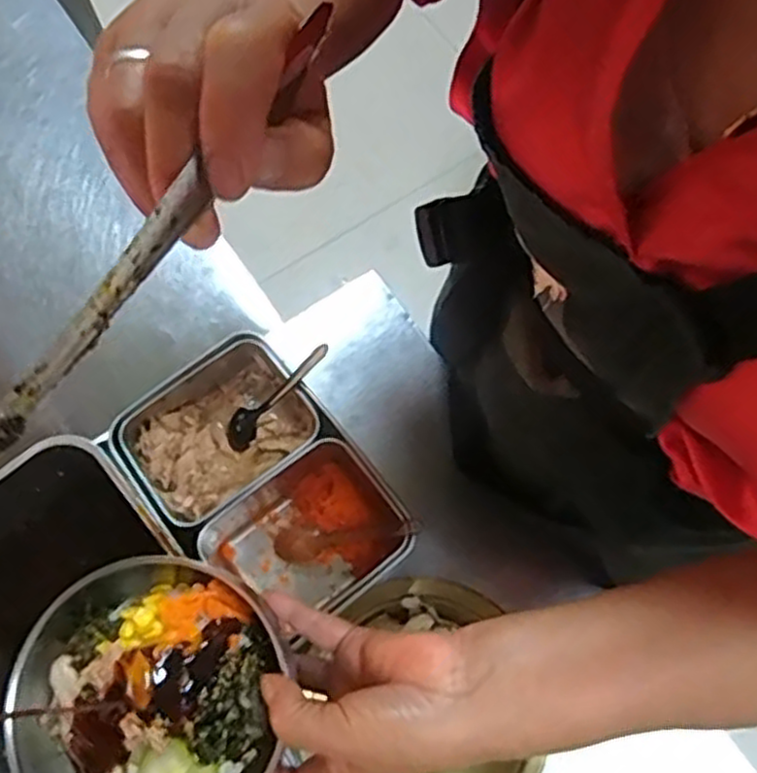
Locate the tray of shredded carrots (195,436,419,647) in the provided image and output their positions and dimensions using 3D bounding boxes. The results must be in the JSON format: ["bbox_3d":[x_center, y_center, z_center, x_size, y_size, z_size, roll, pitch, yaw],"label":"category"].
[{"bbox_3d":[-0.054,0.121,0.573,0.142,0.060,0.113,-39,75,-12],"label":"tray of shredded carrots"}]

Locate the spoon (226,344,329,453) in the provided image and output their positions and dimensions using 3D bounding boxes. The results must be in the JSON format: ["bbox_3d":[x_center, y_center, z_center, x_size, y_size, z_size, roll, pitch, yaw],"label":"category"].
[{"bbox_3d":[-0.082,0.007,0.594,0.121,0.014,0.027,-43,72,25],"label":"spoon"}]

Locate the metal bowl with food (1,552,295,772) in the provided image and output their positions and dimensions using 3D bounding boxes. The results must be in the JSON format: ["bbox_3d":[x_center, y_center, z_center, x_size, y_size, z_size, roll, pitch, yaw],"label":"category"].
[{"bbox_3d":[-0.114,0.157,0.377,0.133,0.043,0.133,0,71,1],"label":"metal bowl with food"}]

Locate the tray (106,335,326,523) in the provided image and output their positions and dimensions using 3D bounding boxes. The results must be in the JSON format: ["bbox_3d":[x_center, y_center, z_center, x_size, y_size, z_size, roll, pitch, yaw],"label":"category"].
[{"bbox_3d":[-0.124,0.039,0.606,0.143,0.057,0.110,-38,74,-12],"label":"tray"}]

